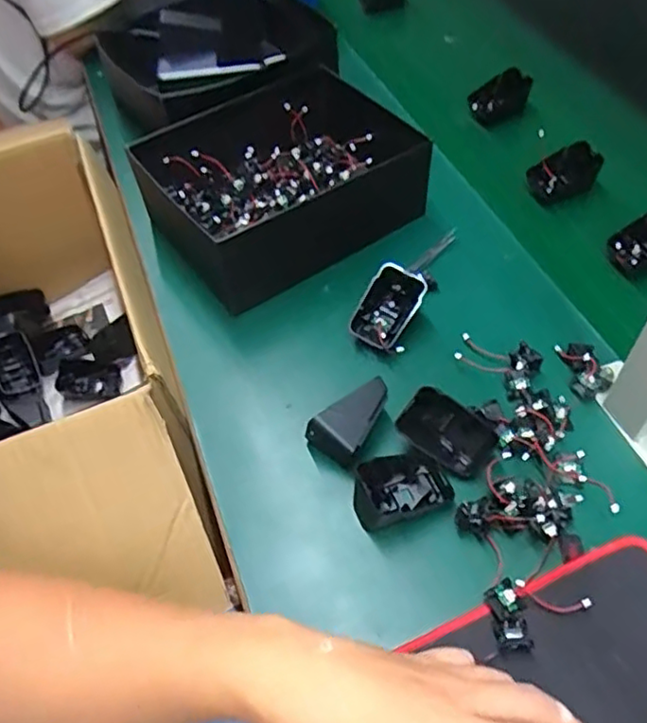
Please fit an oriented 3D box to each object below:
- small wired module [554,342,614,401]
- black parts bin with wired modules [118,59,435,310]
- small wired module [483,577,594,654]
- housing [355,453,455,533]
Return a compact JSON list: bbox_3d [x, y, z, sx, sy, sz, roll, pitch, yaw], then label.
[{"bbox_3d":[0.217,0.003,0.513,0.032,0.023,0.054,-8,54,-1],"label":"small wired module"},{"bbox_3d":[-0.037,-0.182,0.641,0.256,0.094,0.189,-29,57,-15],"label":"black parts bin with wired modules"},{"bbox_3d":[0.135,0.160,0.410,0.065,0.009,0.042,-29,57,-15],"label":"small wired module"},{"bbox_3d":[0.056,0.092,0.461,0.071,0.032,0.048,-21,55,-10],"label":"housing"}]

